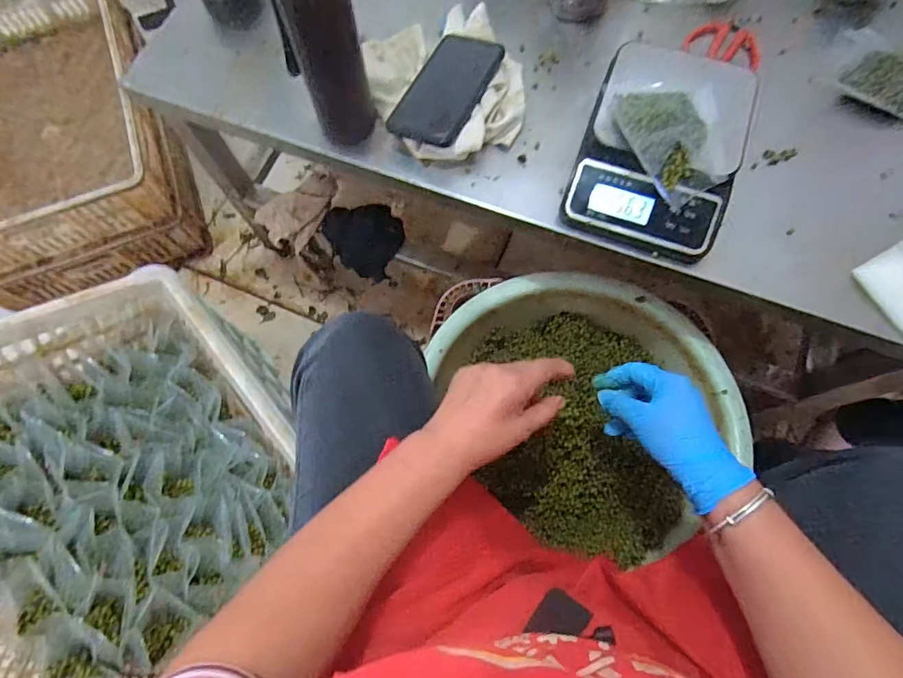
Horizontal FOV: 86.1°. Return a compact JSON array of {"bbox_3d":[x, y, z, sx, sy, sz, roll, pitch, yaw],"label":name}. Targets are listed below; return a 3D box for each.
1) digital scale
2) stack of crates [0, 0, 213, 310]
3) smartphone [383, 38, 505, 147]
[{"bbox_3d":[0.213,-0.199,0.493,0.154,0.074,0.206,20,73,7],"label":"digital scale"},{"bbox_3d":[-0.793,-0.415,0.964,0.419,0.238,0.613,-20,73,-6],"label":"stack of crates"},{"bbox_3d":[-0.004,-0.279,0.533,0.080,0.012,0.163,20,69,13],"label":"smartphone"}]

